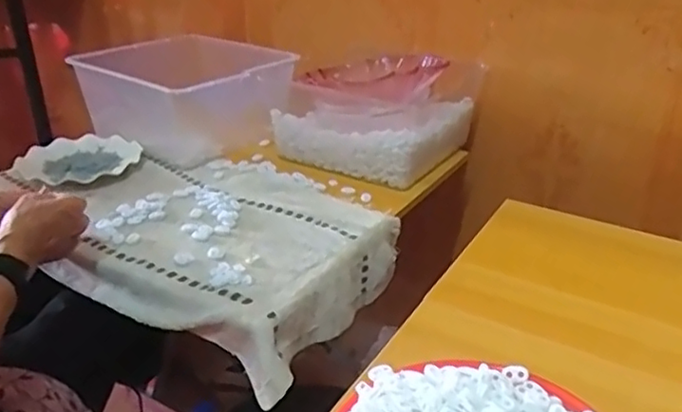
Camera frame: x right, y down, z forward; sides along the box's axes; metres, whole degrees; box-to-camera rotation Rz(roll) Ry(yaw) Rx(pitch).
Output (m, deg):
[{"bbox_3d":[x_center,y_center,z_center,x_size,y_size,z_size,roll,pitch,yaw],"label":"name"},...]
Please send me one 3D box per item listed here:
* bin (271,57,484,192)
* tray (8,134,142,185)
[{"bbox_3d":[0.051,-0.172,1.106,0.294,0.150,0.262,16,31,30],"label":"bin"},{"bbox_3d":[-0.425,-0.070,1.021,0.158,0.031,0.172,19,33,34],"label":"tray"}]

